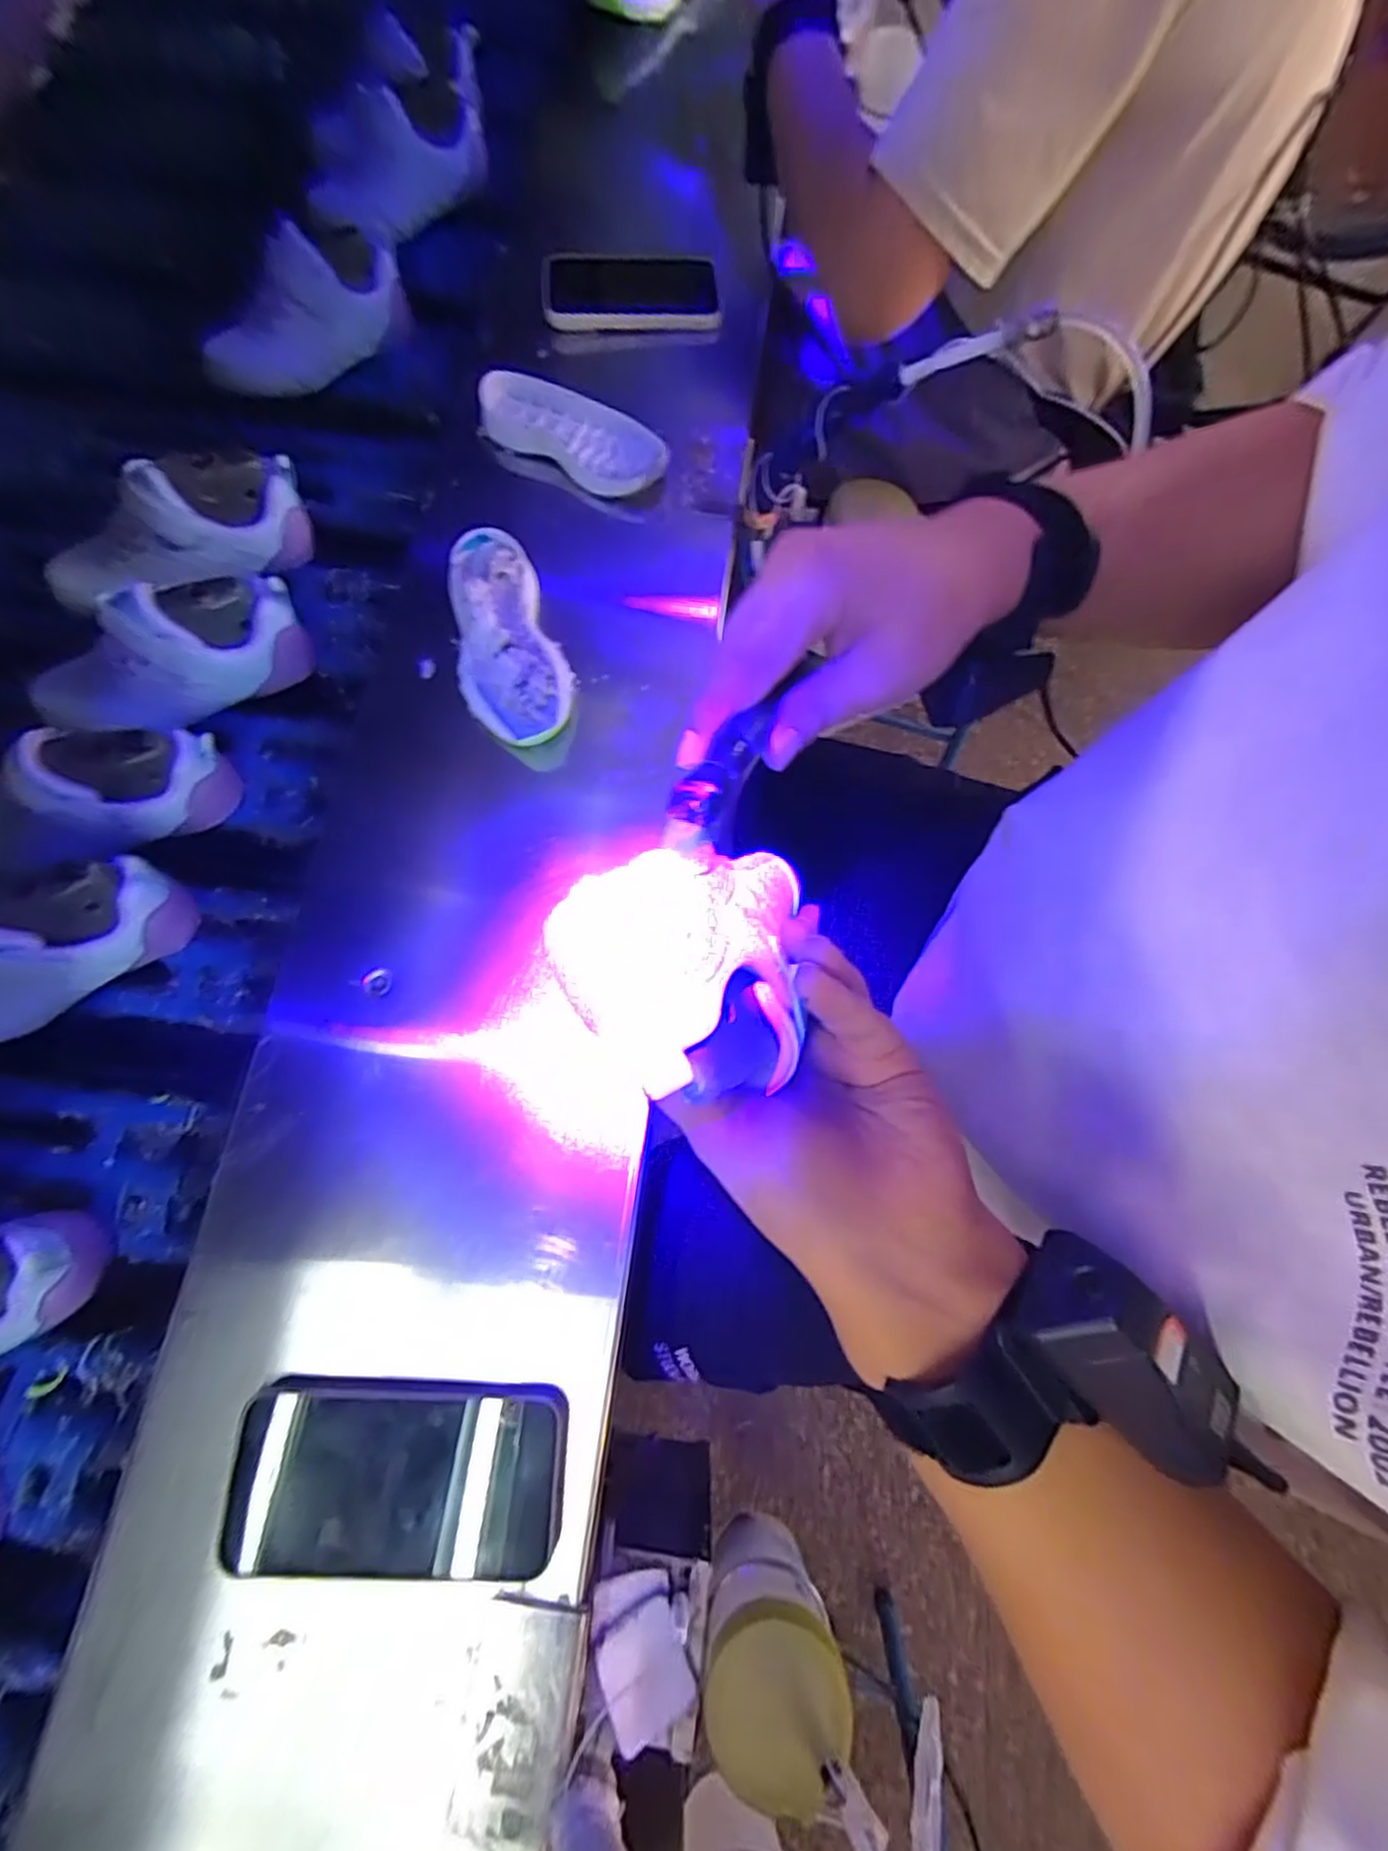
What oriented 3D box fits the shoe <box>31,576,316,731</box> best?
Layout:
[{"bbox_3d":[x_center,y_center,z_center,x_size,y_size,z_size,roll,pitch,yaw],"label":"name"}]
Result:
[{"bbox_3d":[-0.373,-0.191,0.482,0.181,0.080,0.065,-25,80,-14],"label":"shoe"}]

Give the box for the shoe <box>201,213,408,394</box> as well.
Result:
[{"bbox_3d":[-0.340,-0.535,0.584,0.178,0.079,0.092,-21,79,-13],"label":"shoe"}]

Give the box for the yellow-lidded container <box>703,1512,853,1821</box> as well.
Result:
[{"bbox_3d":[0.042,0.413,0.396,0.072,0.116,0.074,-1,75,-9],"label":"yellow-lidded container"}]

